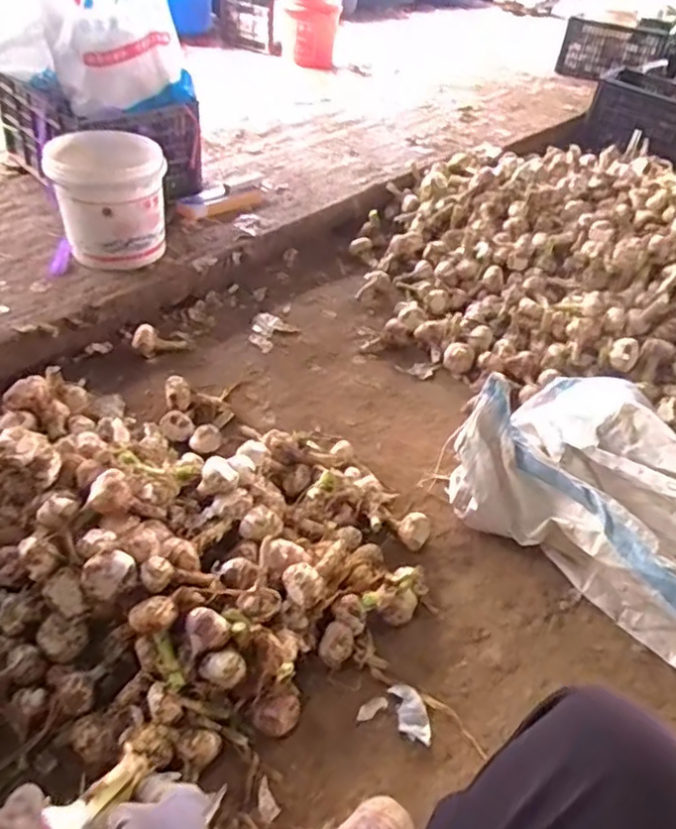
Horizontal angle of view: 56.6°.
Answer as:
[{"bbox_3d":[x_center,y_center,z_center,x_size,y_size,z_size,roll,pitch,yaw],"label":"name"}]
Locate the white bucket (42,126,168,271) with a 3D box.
[{"bbox_3d":[-0.457,-0.436,1.270,0.204,0.228,0.218,4,43,-4],"label":"white bucket"}]

